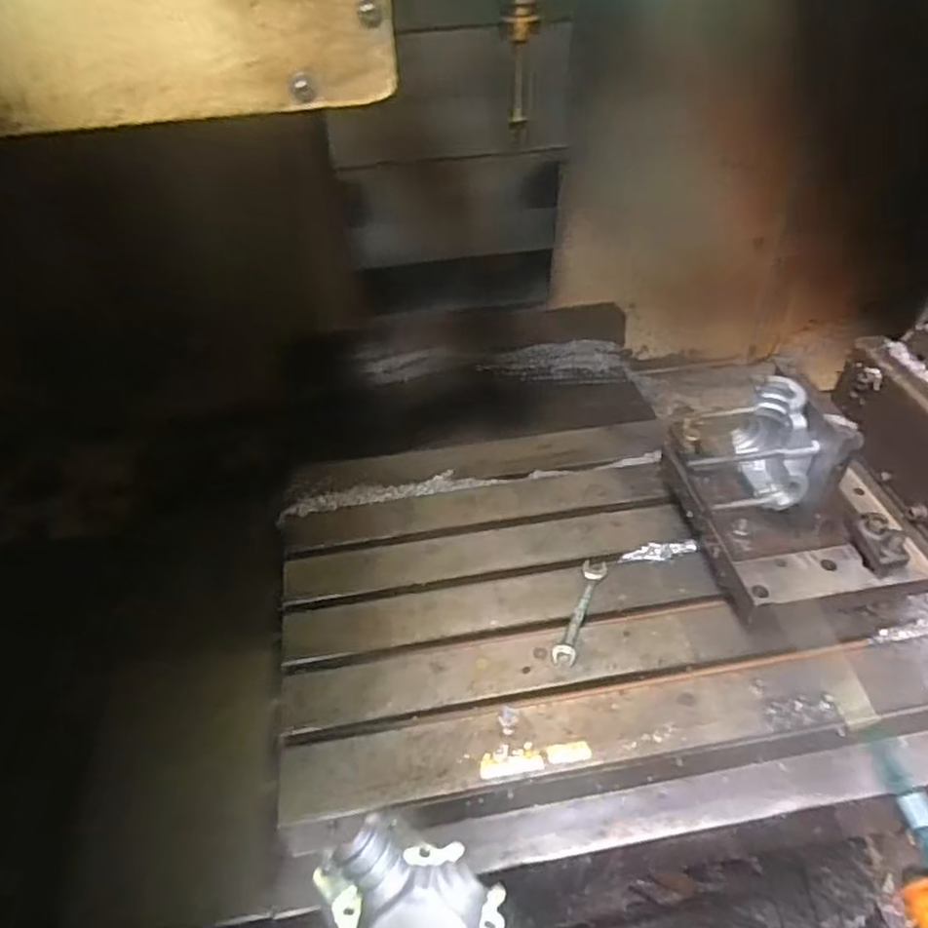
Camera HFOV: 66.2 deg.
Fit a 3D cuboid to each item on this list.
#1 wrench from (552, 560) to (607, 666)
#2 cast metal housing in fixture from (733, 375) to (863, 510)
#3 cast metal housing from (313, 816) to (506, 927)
[{"bbox_3d":[0.164,0.208,1.004,0.033,0.013,0.177,15,45,18],"label":"wrench"},{"bbox_3d":[0.393,-0.031,0.864,0.077,0.153,0.138,-2,42,1],"label":"cast metal housing in fixture"},{"bbox_3d":[-0.055,0.379,0.597,0.136,0.068,0.154,-15,33,-41],"label":"cast metal housing"}]

